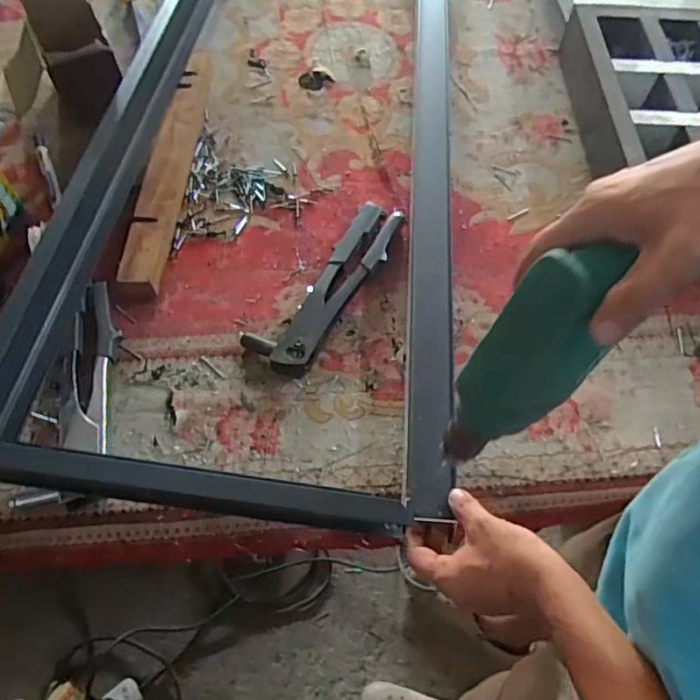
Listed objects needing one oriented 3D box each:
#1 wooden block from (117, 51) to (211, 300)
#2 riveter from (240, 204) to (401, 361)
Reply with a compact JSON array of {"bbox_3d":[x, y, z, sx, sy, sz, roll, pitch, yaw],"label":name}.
[{"bbox_3d":[-0.225,-0.246,0.718,0.049,0.038,0.412,5,61,0],"label":"wooden block"},{"bbox_3d":[-0.020,-0.081,0.647,0.070,0.027,0.250,30,64,13],"label":"riveter"}]

